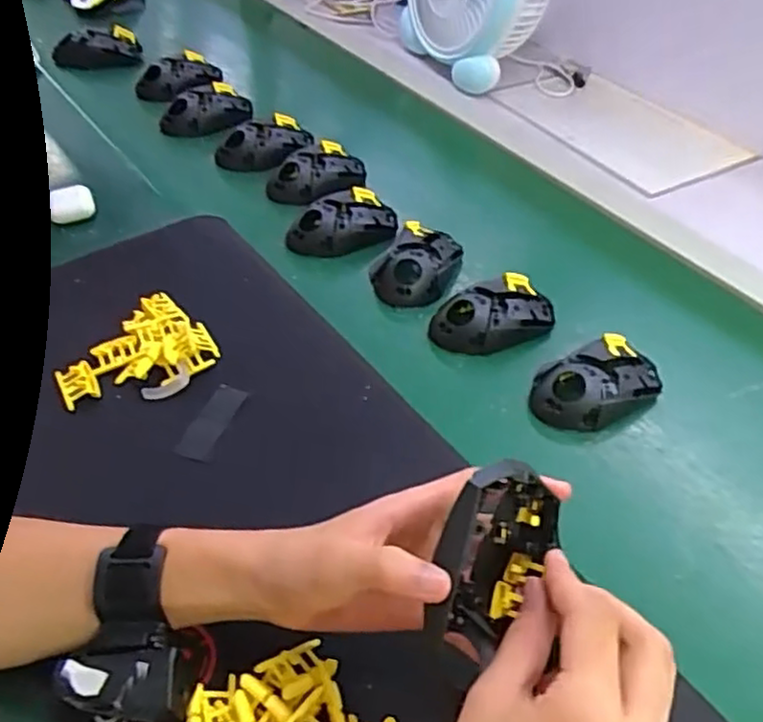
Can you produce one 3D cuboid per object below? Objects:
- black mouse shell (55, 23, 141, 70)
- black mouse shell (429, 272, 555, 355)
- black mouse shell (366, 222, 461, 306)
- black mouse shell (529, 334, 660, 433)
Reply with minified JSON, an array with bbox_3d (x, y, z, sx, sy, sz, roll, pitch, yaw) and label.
[{"bbox_3d":[-0.383,-0.420,0.957,0.110,0.039,0.075,-8,46,-14],"label":"black mouse shell"},{"bbox_3d":[0.100,-0.040,0.632,0.109,0.036,0.065,-14,49,-17],"label":"black mouse shell"},{"bbox_3d":[0.035,-0.094,0.678,0.075,0.034,0.101,13,46,8],"label":"black mouse shell"},{"bbox_3d":[0.178,0.018,0.581,0.110,0.032,0.067,-20,51,-22],"label":"black mouse shell"}]

